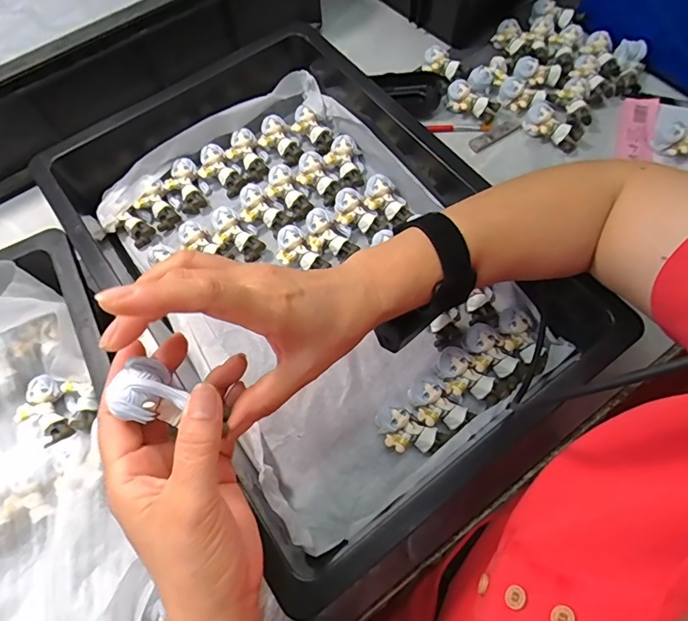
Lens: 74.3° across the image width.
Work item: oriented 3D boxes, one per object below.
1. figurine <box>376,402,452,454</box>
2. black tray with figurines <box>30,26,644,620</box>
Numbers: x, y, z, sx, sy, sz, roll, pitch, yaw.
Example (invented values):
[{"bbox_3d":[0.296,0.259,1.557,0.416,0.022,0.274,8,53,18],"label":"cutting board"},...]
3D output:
[{"bbox_3d":[0.052,0.100,0.373,0.055,0.021,0.035,35,73,16],"label":"figurine"},{"bbox_3d":[-0.048,-0.059,0.426,0.324,0.095,0.491,-37,70,-13],"label":"black tray with figurines"}]

